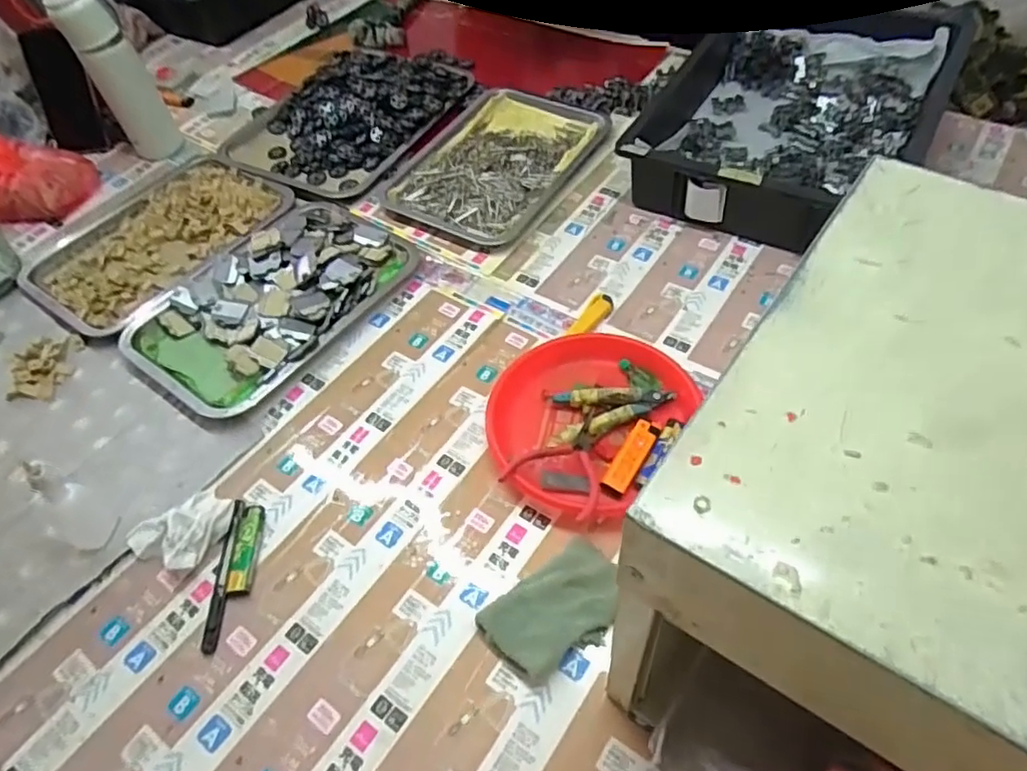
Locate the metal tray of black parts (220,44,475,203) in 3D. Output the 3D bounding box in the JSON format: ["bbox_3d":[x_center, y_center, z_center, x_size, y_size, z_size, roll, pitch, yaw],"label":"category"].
[{"bbox_3d":[-0.234,-0.429,0.973,0.269,0.035,0.372,25,60,24],"label":"metal tray of black parts"}]

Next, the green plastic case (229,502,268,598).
[{"bbox_3d":[-0.232,0.142,0.559,0.019,0.009,0.082,-7,52,3],"label":"green plastic case"}]

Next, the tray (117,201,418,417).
[{"bbox_3d":[-0.281,-0.111,0.739,0.220,0.032,0.311,26,60,24],"label":"tray"}]

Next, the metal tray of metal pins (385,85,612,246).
[{"bbox_3d":[-0.021,-0.312,0.883,0.209,0.020,0.298,23,59,23],"label":"metal tray of metal pins"}]

